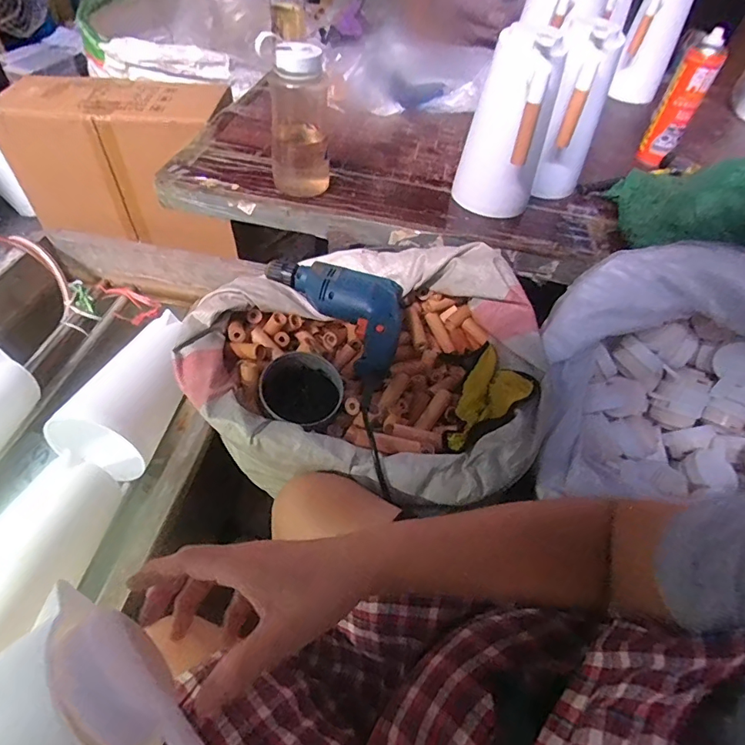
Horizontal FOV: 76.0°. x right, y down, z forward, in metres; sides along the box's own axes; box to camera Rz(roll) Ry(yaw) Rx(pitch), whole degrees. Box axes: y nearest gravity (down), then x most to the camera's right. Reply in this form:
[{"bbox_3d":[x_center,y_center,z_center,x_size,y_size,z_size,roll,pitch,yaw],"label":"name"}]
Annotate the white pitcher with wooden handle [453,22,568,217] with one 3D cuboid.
[{"bbox_3d":[0.223,-0.393,0.756,0.118,0.238,0.118,18,49,9],"label":"white pitcher with wooden handle"}]

